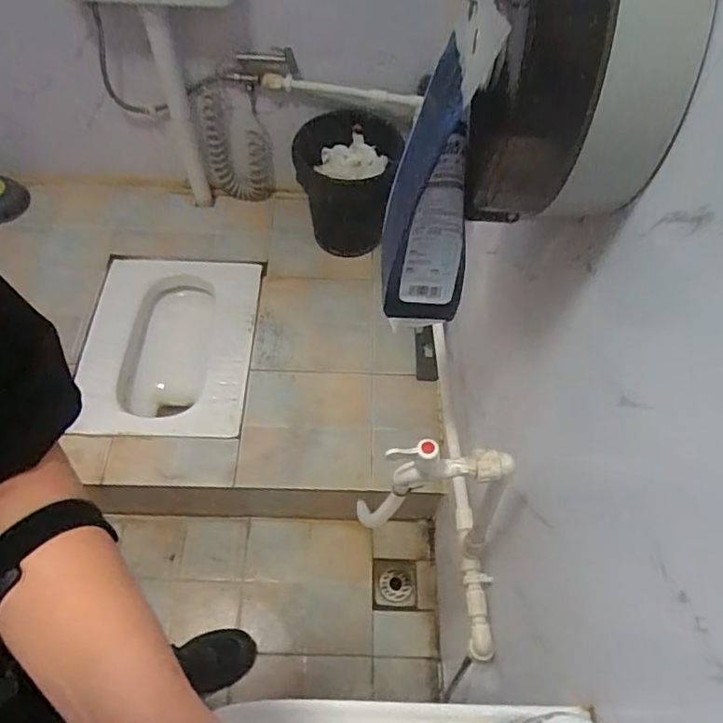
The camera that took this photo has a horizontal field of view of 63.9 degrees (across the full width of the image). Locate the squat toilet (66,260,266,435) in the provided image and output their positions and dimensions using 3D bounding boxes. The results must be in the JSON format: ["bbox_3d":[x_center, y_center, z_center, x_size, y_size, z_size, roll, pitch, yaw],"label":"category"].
[{"bbox_3d":[-0.511,-0.019,1.547,0.448,0.195,0.526,3,59,0],"label":"squat toilet"}]

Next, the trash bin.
[{"bbox_3d":[-0.050,-0.491,1.613,0.281,0.344,0.327,6,59,1],"label":"trash bin"}]

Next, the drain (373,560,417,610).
[{"bbox_3d":[0.078,0.528,1.371,0.103,0.016,0.109,1,59,-2],"label":"drain"}]

